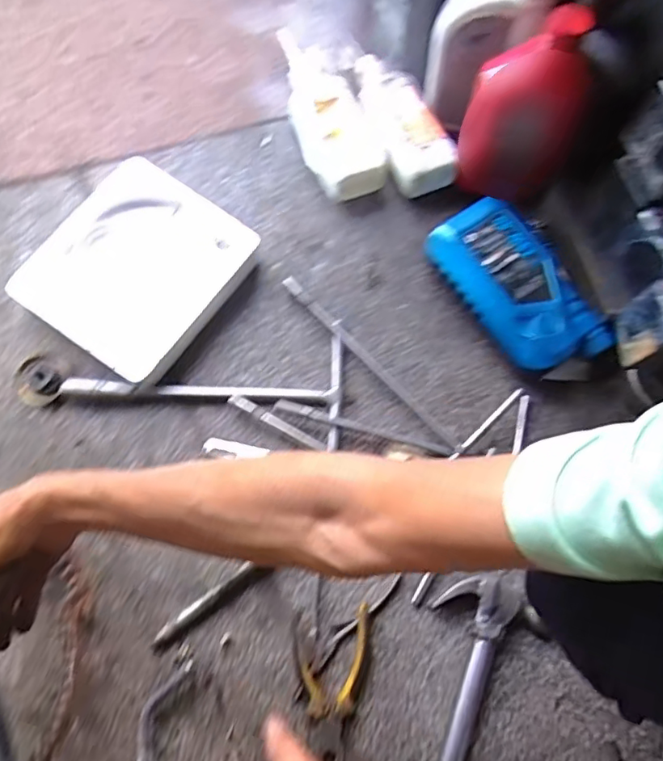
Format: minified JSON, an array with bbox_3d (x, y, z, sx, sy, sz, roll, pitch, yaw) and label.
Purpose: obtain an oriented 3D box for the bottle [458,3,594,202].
[{"bbox_3d":[0.219,-0.307,0.641,0.116,0.214,0.065,-7,72,-3],"label":"bottle"}]

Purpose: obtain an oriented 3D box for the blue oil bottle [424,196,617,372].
[{"bbox_3d":[0.221,-0.108,0.676,0.124,0.061,0.227,-29,75,-10],"label":"blue oil bottle"}]

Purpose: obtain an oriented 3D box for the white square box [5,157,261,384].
[{"bbox_3d":[-0.238,-0.139,0.683,0.229,0.047,0.237,35,75,10],"label":"white square box"}]

